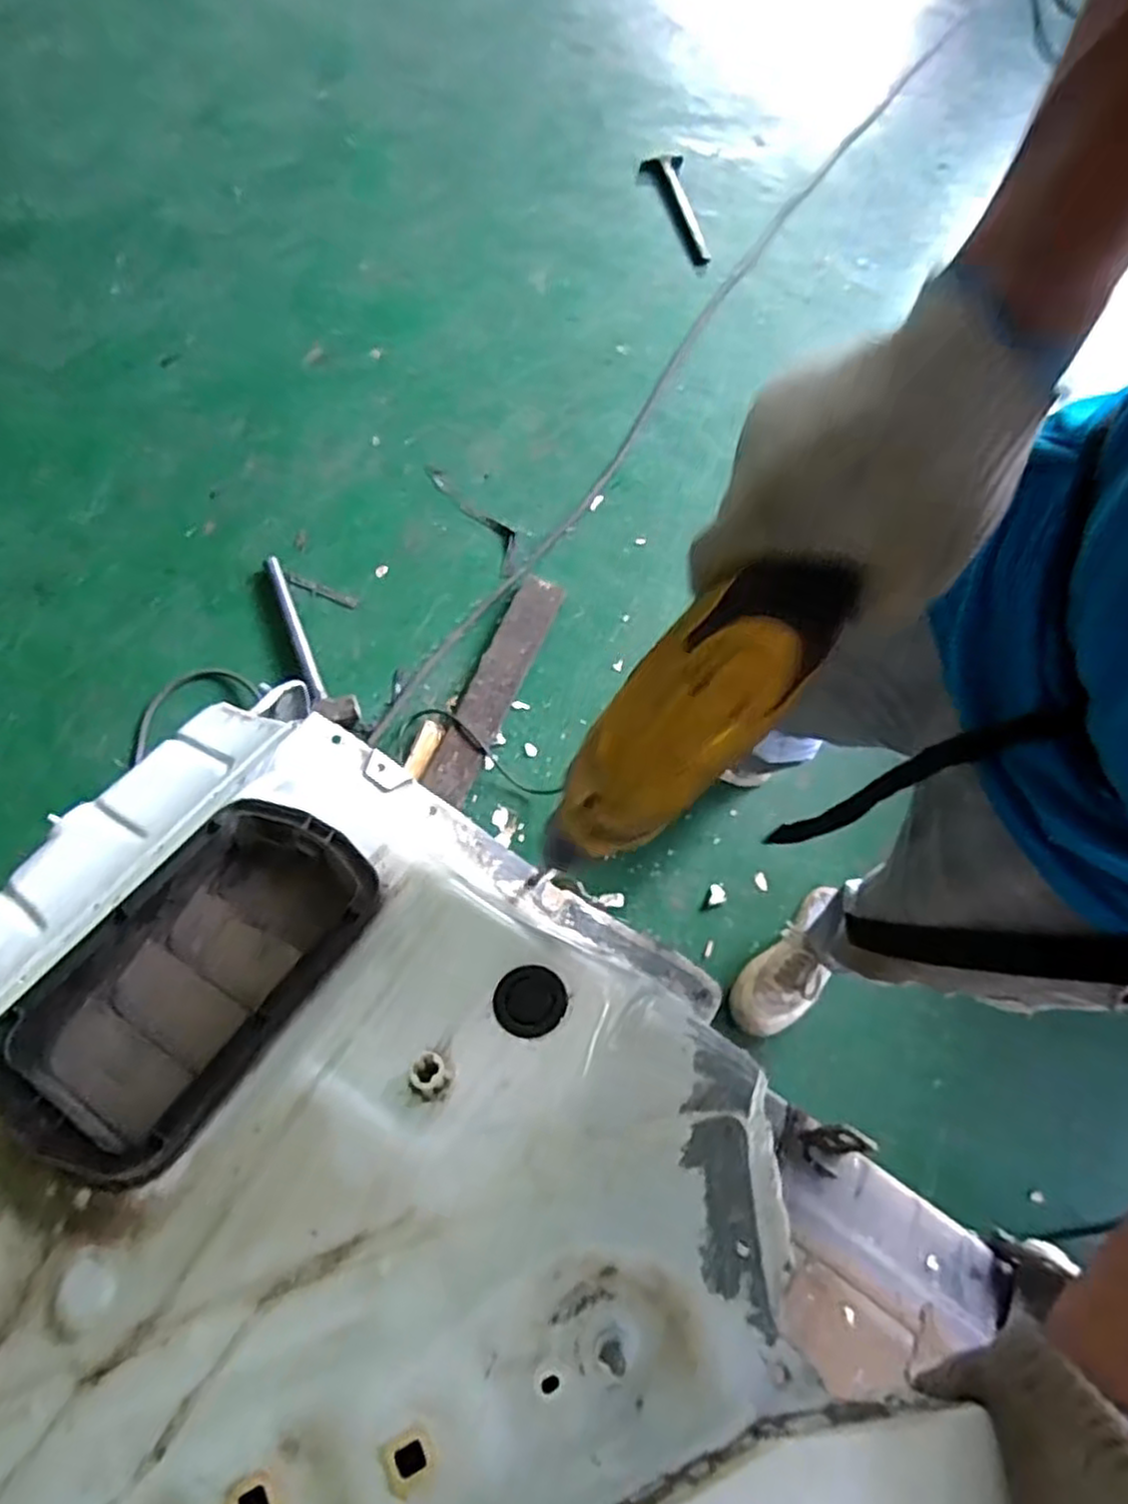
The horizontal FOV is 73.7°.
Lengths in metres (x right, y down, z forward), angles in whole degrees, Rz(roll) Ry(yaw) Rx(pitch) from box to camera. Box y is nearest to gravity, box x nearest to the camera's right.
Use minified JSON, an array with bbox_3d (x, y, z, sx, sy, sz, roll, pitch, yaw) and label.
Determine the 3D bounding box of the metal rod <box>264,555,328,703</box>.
[{"bbox_3d":[-0.446,-0.205,1.242,0.026,0.016,0.284,-21,77,-13],"label":"metal rod"}]

